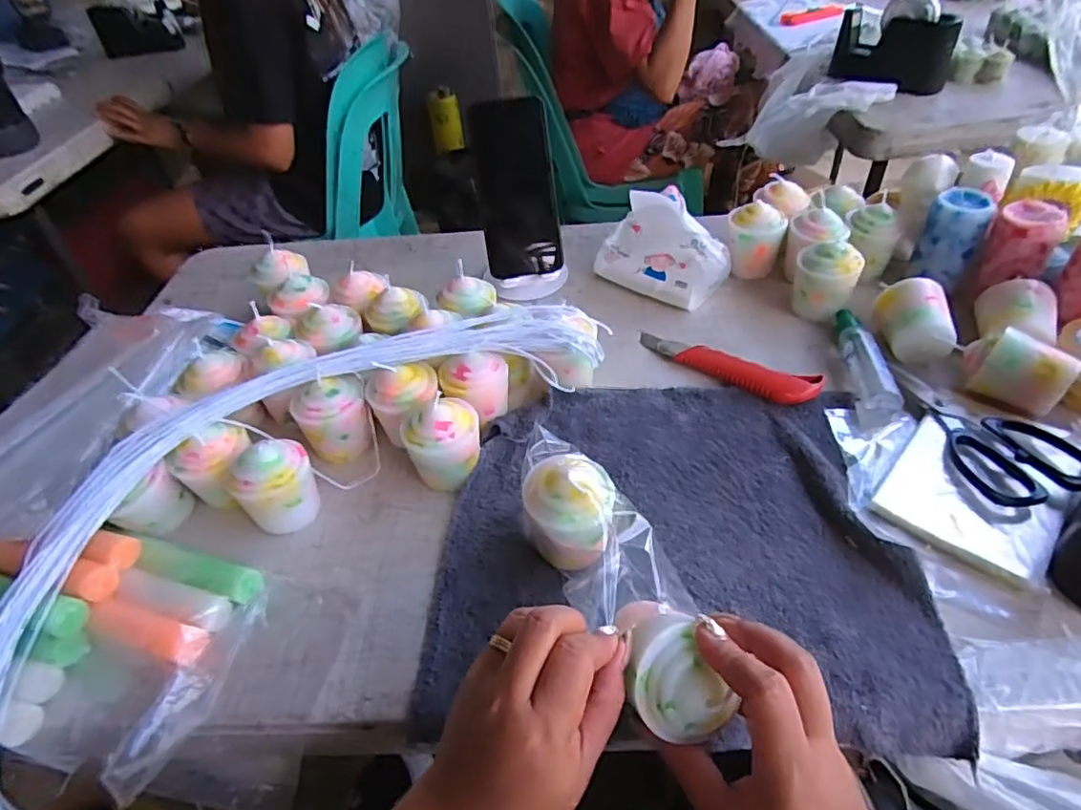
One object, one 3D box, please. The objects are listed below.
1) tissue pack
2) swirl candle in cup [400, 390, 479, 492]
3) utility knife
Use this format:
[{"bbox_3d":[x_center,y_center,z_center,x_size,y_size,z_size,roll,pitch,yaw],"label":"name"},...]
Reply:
[{"bbox_3d":[0.138,-0.167,0.635,0.132,0.078,0.089,29,55,31],"label":"tissue pack"},{"bbox_3d":[-0.073,0.032,0.465,0.054,0.062,0.052,-3,45,3],"label":"swirl candle in cup"},{"bbox_3d":[0.164,-0.040,0.547,0.169,0.013,0.031,24,53,27],"label":"utility knife"}]

